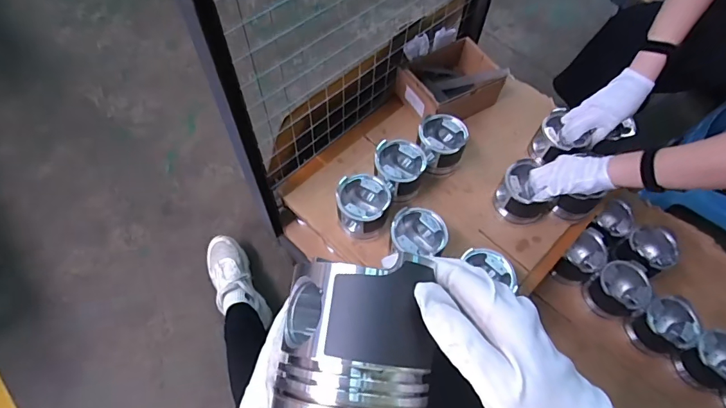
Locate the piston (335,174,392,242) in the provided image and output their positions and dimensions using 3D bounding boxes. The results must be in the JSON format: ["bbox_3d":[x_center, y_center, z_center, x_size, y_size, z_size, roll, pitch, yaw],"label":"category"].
[{"bbox_3d":[0.004,0.007,0.835,0.103,0.085,0.104,0,61,-3],"label":"piston"}]

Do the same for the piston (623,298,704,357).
[{"bbox_3d":[0.566,0.230,0.826,0.097,0.068,0.094,-16,63,-11],"label":"piston"}]

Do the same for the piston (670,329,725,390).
[{"bbox_3d":[0.639,0.284,0.798,0.097,0.066,0.089,1,61,-2],"label":"piston"}]

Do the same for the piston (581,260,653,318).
[{"bbox_3d":[0.516,0.173,0.887,0.102,0.076,0.097,1,61,-2],"label":"piston"}]

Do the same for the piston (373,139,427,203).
[{"bbox_3d":[0.070,-0.063,0.865,0.095,0.094,0.096,1,61,-2],"label":"piston"}]

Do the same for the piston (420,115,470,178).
[{"bbox_3d":[0.158,-0.116,0.894,0.091,0.094,0.096,1,61,-2],"label":"piston"}]

